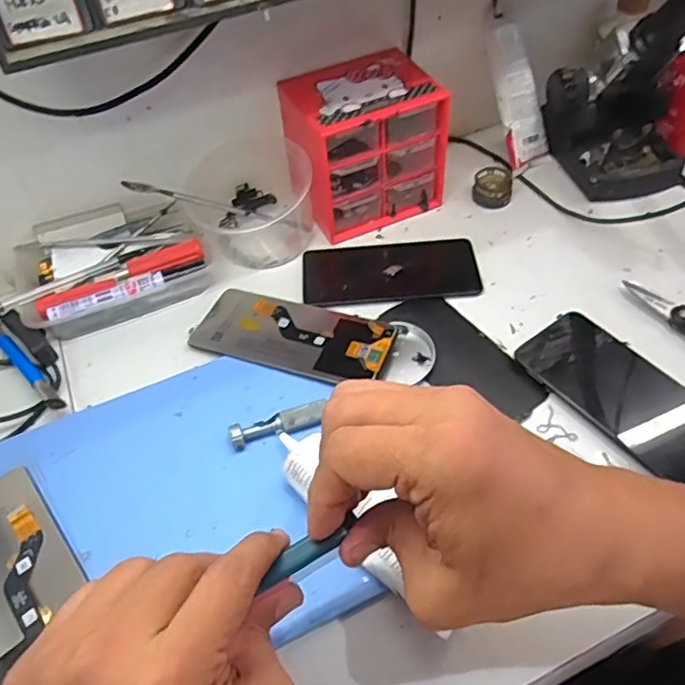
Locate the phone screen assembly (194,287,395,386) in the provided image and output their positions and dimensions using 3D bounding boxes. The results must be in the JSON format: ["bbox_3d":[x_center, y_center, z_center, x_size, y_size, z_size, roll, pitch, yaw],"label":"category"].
[{"bbox_3d":[-0.044,-0.006,0.498,0.166,0.004,0.070,13,52,20],"label":"phone screen assembly"}]

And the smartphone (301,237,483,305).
[{"bbox_3d":[0.044,-0.068,0.548,0.158,0.004,0.079,-4,50,-1],"label":"smartphone"}]

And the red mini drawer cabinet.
[{"bbox_3d":[0.021,-0.188,0.572,0.133,0.117,0.101,-18,52,-13],"label":"red mini drawer cabinet"}]

